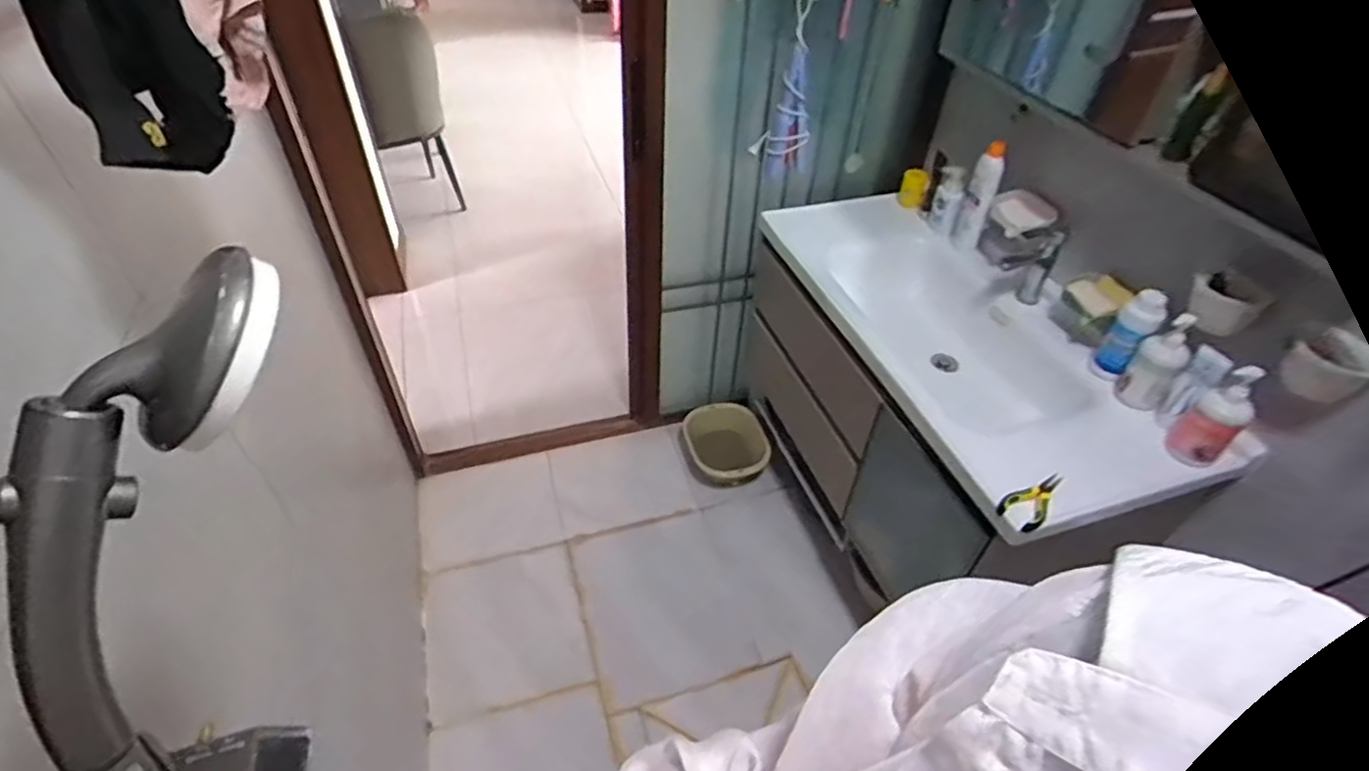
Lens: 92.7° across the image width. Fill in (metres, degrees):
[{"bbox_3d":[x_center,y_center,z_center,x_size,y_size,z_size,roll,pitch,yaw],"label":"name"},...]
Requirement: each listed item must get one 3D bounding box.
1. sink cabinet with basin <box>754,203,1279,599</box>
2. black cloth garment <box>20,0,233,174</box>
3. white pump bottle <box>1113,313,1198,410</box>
[{"bbox_3d":[0.546,0.059,1.549,0.452,0.581,0.953,-12,46,-15],"label":"sink cabinet with basin"},{"bbox_3d":[-0.391,-0.246,0.455,0.097,0.171,0.060,-29,53,-29],"label":"black cloth garment"},{"bbox_3d":[0.836,-0.039,1.150,0.075,0.171,0.056,34,52,27],"label":"white pump bottle"}]

